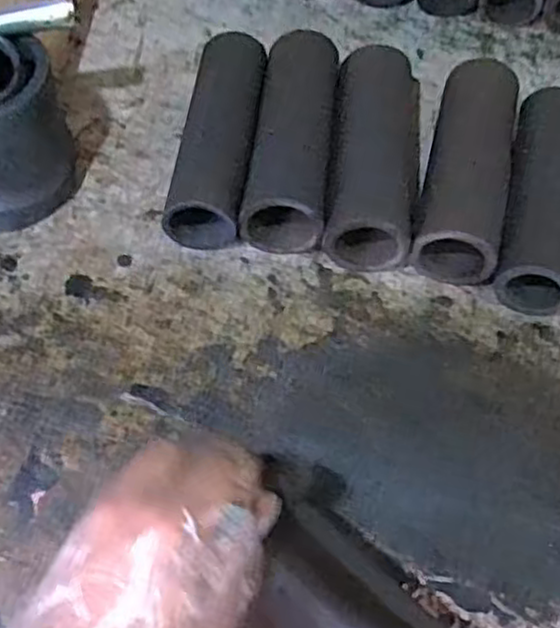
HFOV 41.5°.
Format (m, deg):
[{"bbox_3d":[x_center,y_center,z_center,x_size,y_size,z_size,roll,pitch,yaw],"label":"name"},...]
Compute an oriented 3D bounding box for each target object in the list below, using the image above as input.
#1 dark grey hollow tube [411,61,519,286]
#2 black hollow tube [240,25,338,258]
[{"bbox_3d":[0.136,-0.106,0.545,0.059,0.049,0.187,14,59,5],"label":"dark grey hollow tube"},{"bbox_3d":[0.012,-0.135,0.558,0.056,0.045,0.198,8,59,1],"label":"black hollow tube"}]

